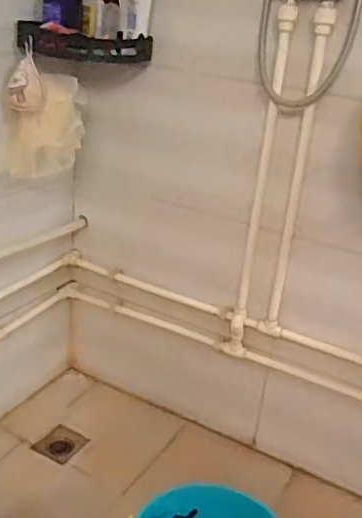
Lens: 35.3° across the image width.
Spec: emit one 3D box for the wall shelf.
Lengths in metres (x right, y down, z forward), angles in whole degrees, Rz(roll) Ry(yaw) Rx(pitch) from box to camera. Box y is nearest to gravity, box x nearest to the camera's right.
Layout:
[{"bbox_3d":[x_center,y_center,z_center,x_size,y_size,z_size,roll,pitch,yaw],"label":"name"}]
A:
[{"bbox_3d":[-0.196,-0.445,1.188,0.228,0.058,0.166,14,25,18],"label":"wall shelf"}]

